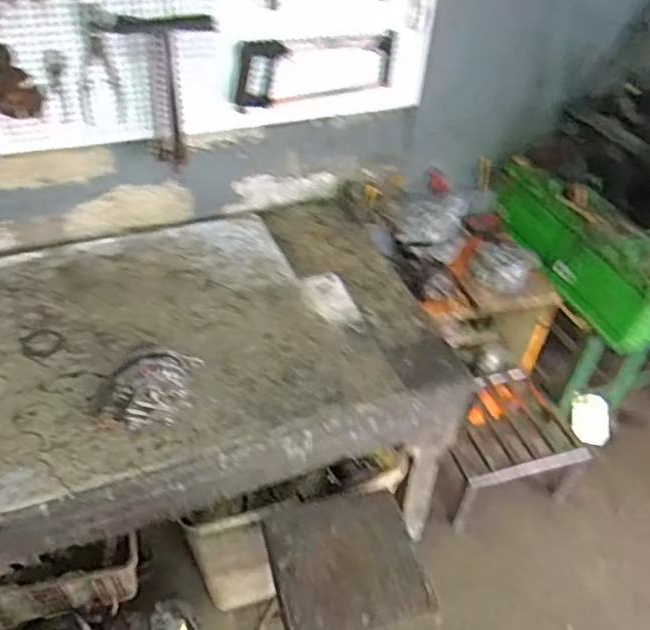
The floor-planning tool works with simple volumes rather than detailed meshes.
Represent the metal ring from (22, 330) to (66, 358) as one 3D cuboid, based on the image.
[{"bbox_3d":[-0.567,0.055,1.266,0.077,0.007,0.079,-15,46,-20],"label":"metal ring"}]

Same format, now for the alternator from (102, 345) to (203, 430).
[{"bbox_3d":[-0.302,0.133,1.105,0.186,0.124,0.113,-15,46,-20],"label":"alternator"}]

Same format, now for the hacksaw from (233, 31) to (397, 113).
[{"bbox_3d":[-0.020,-0.565,1.445,0.404,0.135,0.026,-18,47,-23],"label":"hacksaw"}]

